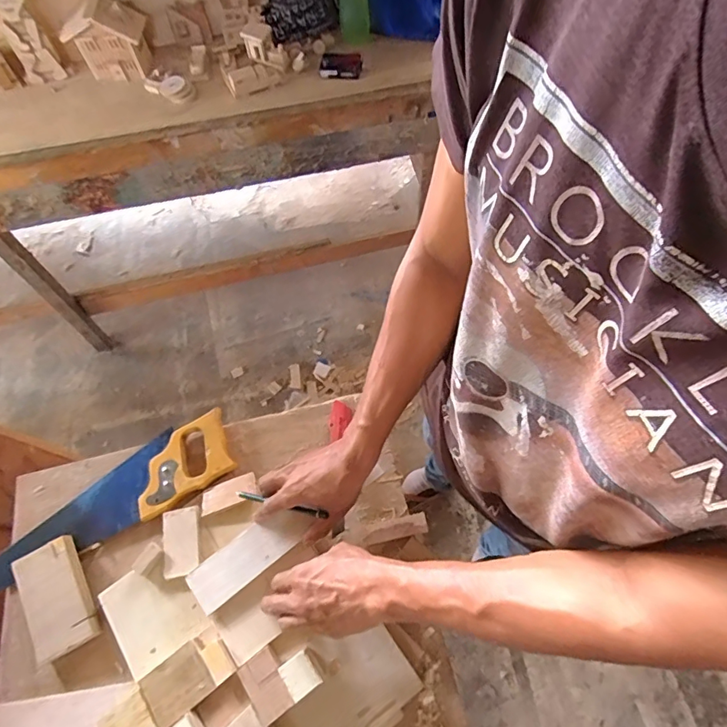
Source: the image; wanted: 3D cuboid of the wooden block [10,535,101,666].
[{"bbox_3d":[-0.385,0.293,0.585,0.072,0.027,0.128,-28,67,-10],"label":"wooden block"}]

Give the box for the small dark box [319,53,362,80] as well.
[{"bbox_3d":[-0.051,-0.671,1.052,0.091,0.008,0.058,1,88,-3],"label":"small dark box"}]

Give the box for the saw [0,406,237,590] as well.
[{"bbox_3d":[-0.371,0.196,0.637,0.399,0.031,0.101,-26,67,-8],"label":"saw"}]

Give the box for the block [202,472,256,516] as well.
[{"bbox_3d":[-0.181,0.172,0.625,0.072,0.008,0.043,-21,40,-3],"label":"block"}]

